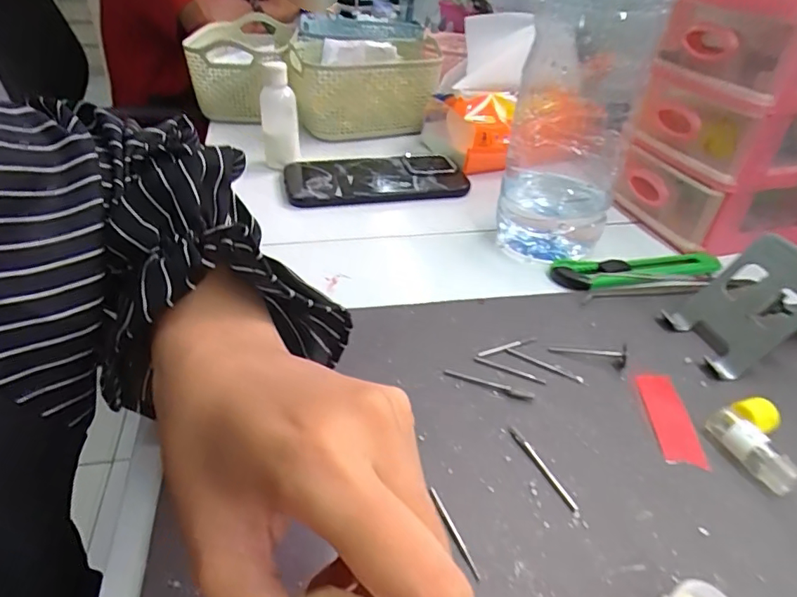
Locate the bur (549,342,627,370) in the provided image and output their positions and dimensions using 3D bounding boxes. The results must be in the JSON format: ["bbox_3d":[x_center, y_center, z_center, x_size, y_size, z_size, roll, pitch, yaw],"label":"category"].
[{"bbox_3d":[0.114,0.032,0.311,0.044,0.010,0.011,8,37,7],"label":"bur"}]

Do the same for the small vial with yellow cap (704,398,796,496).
[{"bbox_3d":[0.182,0.071,0.259,0.034,0.018,0.043,-14,40,-20],"label":"small vial with yellow cap"}]

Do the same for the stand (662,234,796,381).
[{"bbox_3d":[0.206,0.001,0.311,0.047,0.063,0.062,-6,38,-11],"label":"stand"}]

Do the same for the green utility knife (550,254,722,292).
[{"bbox_3d":[0.182,-0.021,0.391,0.133,0.009,0.035,-2,37,-6],"label":"green utility knife"}]

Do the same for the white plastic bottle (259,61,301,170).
[{"bbox_3d":[-0.114,-0.170,0.497,0.033,0.098,0.029,-7,38,-12],"label":"white plastic bottle"}]

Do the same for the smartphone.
[{"bbox_3d":[-0.022,-0.115,0.498,0.164,0.011,0.078,-9,45,-14],"label":"smartphone"}]

